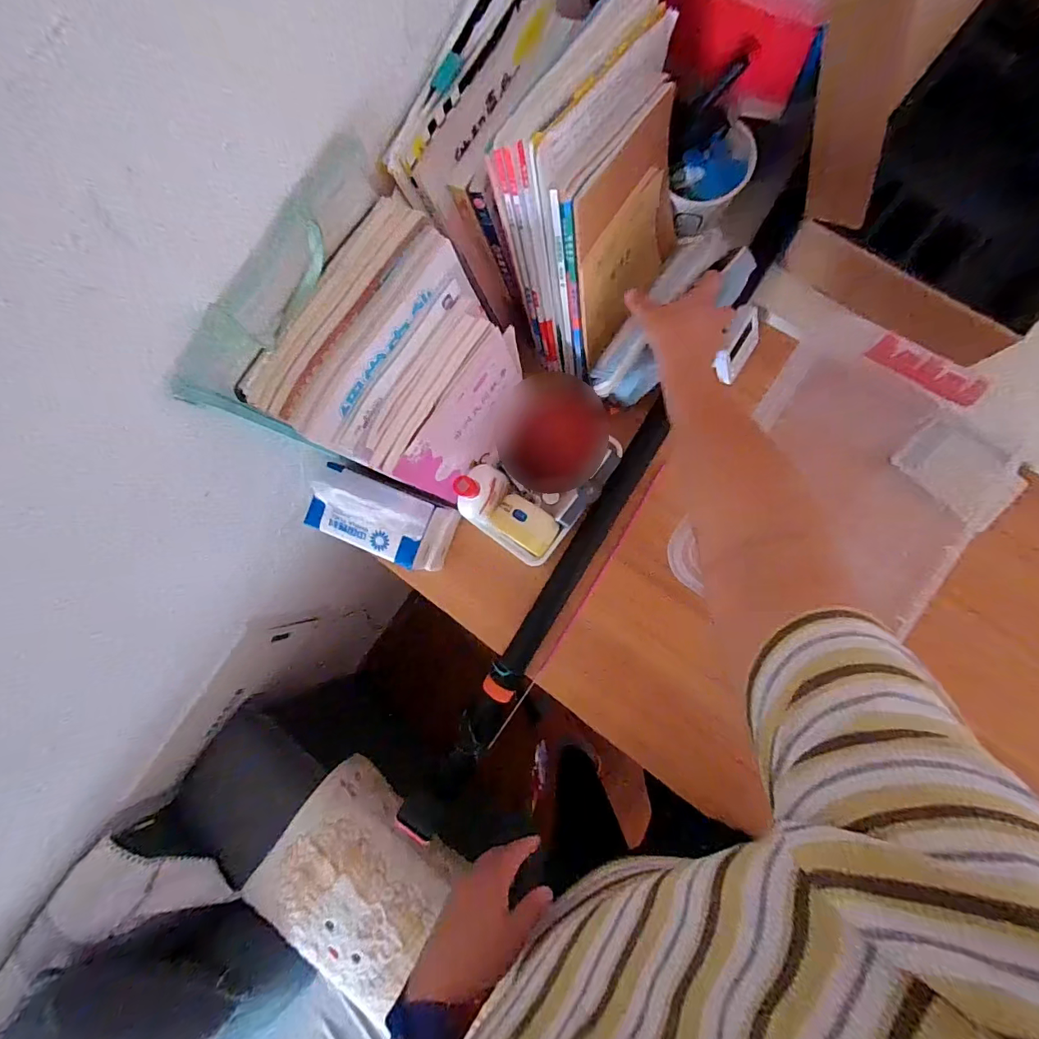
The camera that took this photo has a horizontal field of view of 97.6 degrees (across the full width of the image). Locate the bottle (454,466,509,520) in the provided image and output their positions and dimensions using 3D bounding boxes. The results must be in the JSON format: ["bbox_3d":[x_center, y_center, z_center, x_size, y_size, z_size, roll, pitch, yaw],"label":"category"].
[{"bbox_3d":[-0.045,-0.034,0.563,0.038,0.120,0.072,24,89,10],"label":"bottle"}]

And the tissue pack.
[{"bbox_3d":[-0.179,-0.001,0.610,0.167,0.118,0.090,23,89,10],"label":"tissue pack"}]

